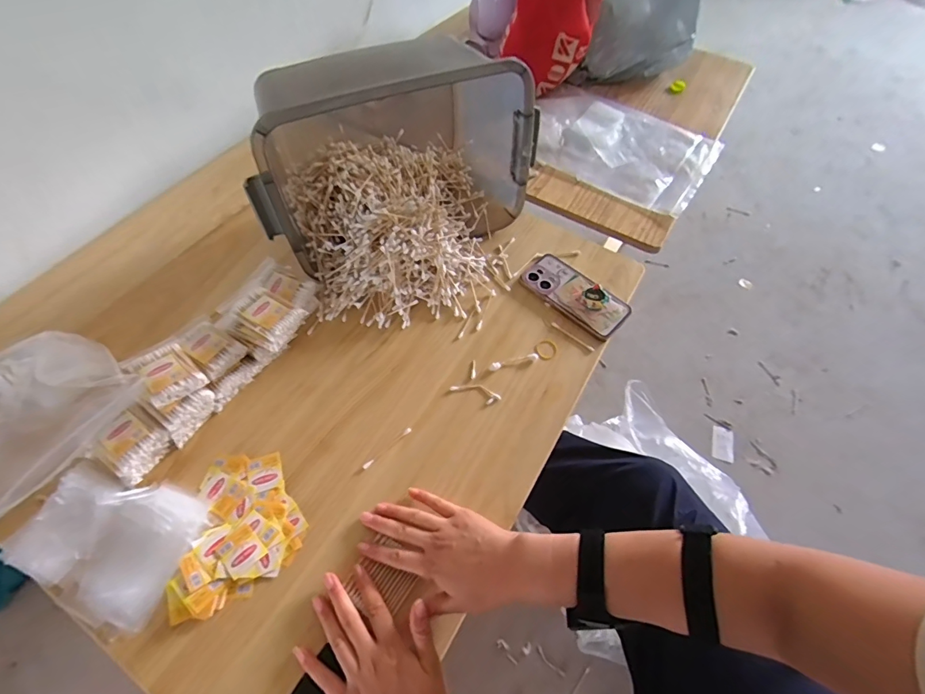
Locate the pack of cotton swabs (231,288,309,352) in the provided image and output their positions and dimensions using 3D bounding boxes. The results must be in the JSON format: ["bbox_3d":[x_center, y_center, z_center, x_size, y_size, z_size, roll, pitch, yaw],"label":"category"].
[{"bbox_3d":[-0.254,-0.043,0.574,0.076,0.030,0.060,30,61,16],"label":"pack of cotton swabs"}]

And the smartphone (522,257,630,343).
[{"bbox_3d":[0.171,-0.082,0.662,0.078,0.025,0.160,-39,67,-22],"label":"smartphone"}]

